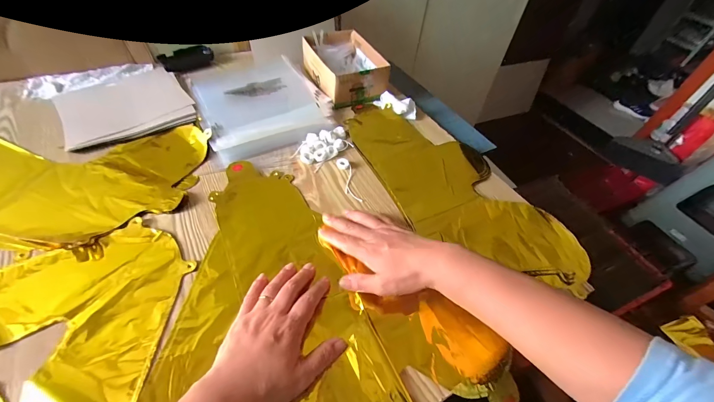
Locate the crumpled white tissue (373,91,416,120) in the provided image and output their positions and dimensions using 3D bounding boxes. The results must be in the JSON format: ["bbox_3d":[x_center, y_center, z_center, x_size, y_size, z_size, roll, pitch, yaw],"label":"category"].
[{"bbox_3d":[0.079,-0.195,0.610,0.088,0.022,0.040,29,55,19],"label":"crumpled white tissue"}]

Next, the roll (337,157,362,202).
[{"bbox_3d":[-0.013,-0.035,0.485,0.021,0.006,0.095,-10,52,-11],"label":"roll"}]

